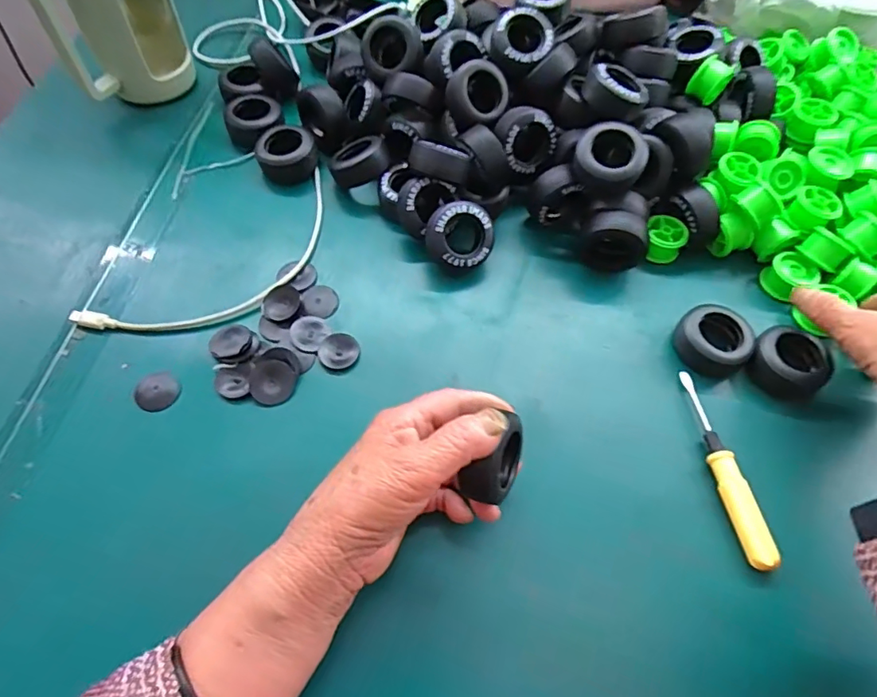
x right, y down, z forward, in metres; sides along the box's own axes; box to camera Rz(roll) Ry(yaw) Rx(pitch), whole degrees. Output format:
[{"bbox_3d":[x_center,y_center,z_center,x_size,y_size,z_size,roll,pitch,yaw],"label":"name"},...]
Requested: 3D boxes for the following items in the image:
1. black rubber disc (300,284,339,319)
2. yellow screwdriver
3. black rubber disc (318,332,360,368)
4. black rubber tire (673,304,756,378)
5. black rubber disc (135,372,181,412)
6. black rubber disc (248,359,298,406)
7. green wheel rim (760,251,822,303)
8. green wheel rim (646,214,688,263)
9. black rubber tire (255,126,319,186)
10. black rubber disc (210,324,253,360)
[{"bbox_3d":[-0.085,-0.035,0.379,0.025,0.005,0.029,9,60,2],"label":"black rubber disc"},{"bbox_3d":[0.177,0.071,0.328,0.015,0.016,0.124,-6,61,-6],"label":"yellow screwdriver"},{"bbox_3d":[-0.068,0.001,0.361,0.026,0.004,0.028,1,60,-2],"label":"black rubber disc"},{"bbox_3d":[0.196,-0.005,0.373,0.049,0.022,0.044,14,61,5],"label":"black rubber tire"},{"bbox_3d":[-0.180,0.027,0.336,0.025,0.004,0.025,1,60,-2],"label":"black rubber disc"},{"bbox_3d":[-0.109,0.022,0.344,0.029,0.004,0.029,2,78,-8],"label":"black rubber disc"},{"bbox_3d":[0.271,-0.057,0.406,0.033,0.020,0.029,41,66,18],"label":"green wheel rim"},{"bbox_3d":[0.178,-0.084,0.418,0.032,0.021,0.037,27,62,12],"label":"green wheel rim"},{"bbox_3d":[-0.127,-0.162,0.444,0.047,0.032,0.044,-13,62,-10],"label":"black rubber tire"},{"bbox_3d":[-0.140,-0.005,0.355,0.026,0.004,0.029,6,60,0],"label":"black rubber disc"}]

